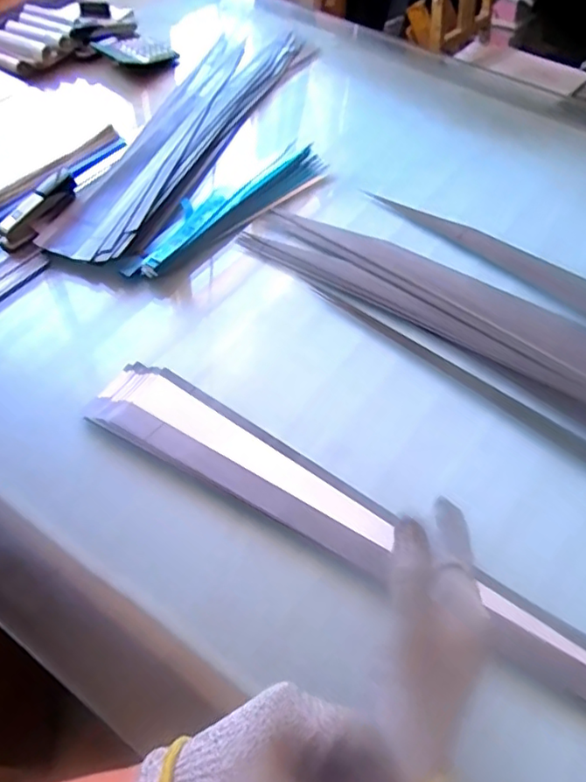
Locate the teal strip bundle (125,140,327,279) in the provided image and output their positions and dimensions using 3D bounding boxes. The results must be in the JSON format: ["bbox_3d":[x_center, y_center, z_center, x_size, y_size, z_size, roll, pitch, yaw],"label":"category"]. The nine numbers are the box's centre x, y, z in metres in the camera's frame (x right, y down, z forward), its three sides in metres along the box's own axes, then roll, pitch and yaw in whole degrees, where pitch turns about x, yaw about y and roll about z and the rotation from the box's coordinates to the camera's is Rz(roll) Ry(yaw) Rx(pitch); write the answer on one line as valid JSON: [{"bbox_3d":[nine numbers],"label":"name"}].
[{"bbox_3d":[-0.102,-0.303,0.962,0.101,0.023,0.424,35,59,21],"label":"teal strip bundle"}]

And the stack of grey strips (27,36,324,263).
[{"bbox_3d":[-0.174,-0.513,1.094,0.207,0.042,0.852,13,53,7],"label":"stack of grey strips"}]

